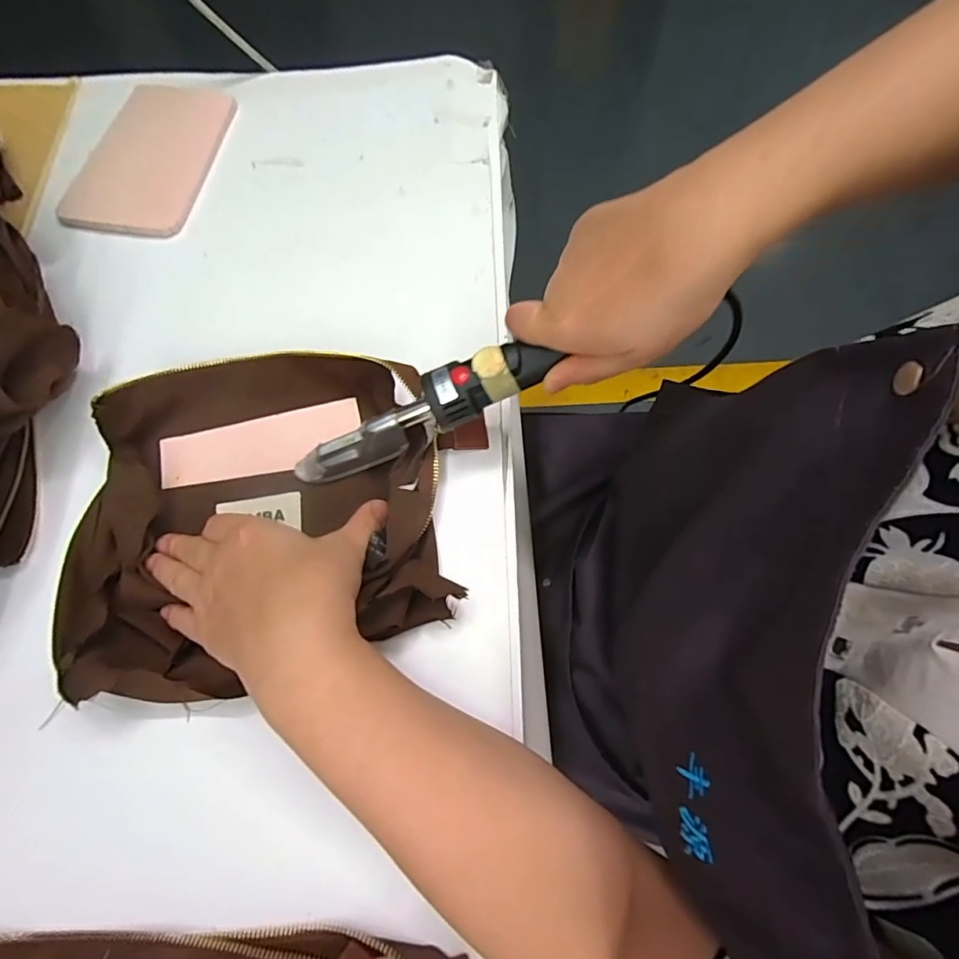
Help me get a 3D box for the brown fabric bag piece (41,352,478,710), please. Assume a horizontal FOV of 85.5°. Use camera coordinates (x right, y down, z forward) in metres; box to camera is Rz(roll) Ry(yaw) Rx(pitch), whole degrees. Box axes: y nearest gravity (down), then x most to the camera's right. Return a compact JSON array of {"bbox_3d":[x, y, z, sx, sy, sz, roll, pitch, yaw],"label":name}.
[{"bbox_3d":[-0.133,0.016,0.341,0.253,0.049,0.231,0,69,1],"label":"brown fabric bag piece"}]

